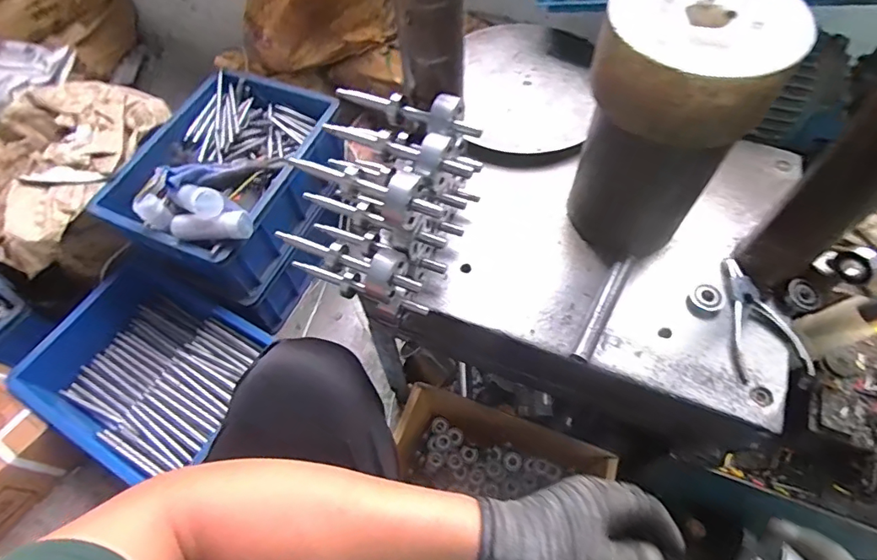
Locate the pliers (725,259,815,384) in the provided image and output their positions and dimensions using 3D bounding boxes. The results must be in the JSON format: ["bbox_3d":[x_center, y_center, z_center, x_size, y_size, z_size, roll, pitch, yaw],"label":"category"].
[{"bbox_3d":[0.336,0.037,0.515,0.070,0.018,0.135,-3,60,1],"label":"pliers"}]

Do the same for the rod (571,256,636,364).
[{"bbox_3d":[0.178,0.026,0.520,0.020,0.014,0.138,26,64,17],"label":"rod"}]

